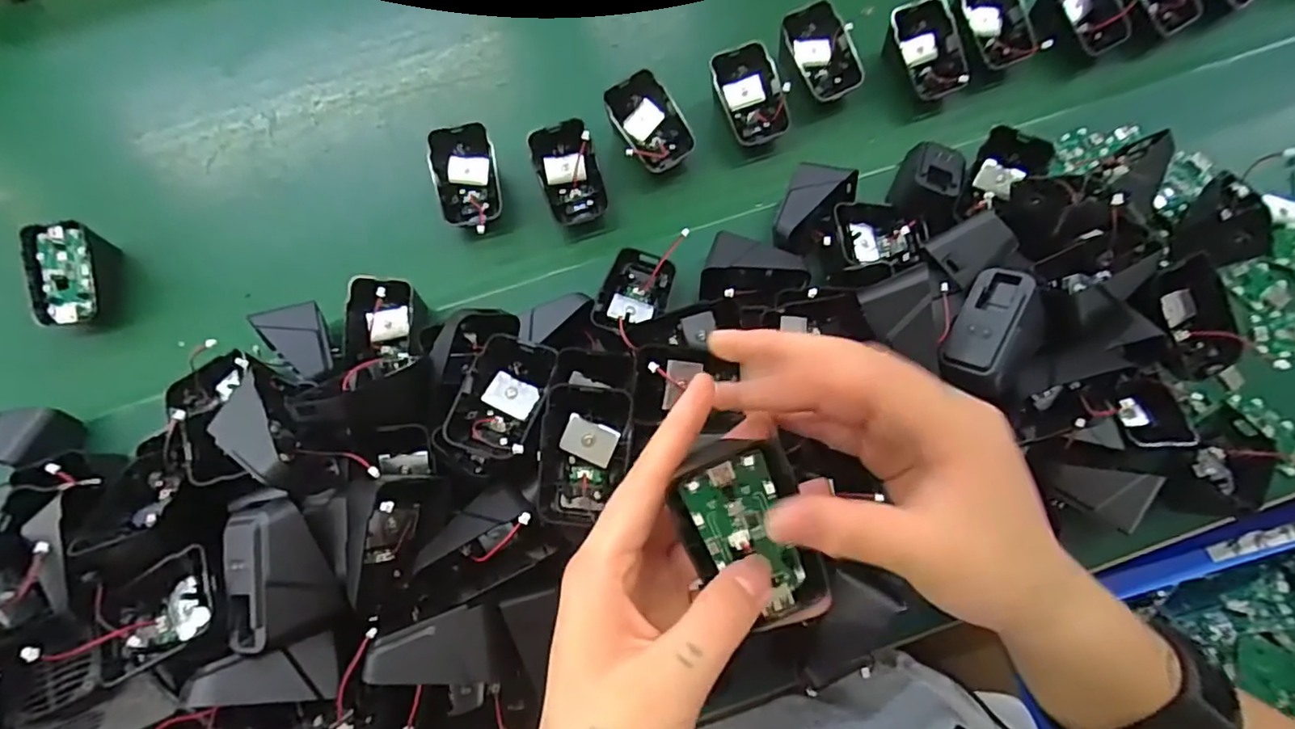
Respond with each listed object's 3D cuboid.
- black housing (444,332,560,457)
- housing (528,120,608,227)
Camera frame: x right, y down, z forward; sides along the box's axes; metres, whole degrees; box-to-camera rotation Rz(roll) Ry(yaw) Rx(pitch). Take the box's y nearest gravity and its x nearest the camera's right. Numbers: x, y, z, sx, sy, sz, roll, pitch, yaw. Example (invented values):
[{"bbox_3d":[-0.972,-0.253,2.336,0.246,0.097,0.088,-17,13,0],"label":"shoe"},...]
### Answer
[{"bbox_3d":[-0.080,0.017,0.332,0.042,0.026,0.067,16,74,6],"label":"black housing"},{"bbox_3d":[-0.057,-0.135,0.434,0.045,0.039,0.063,-16,74,-4],"label":"housing"}]

